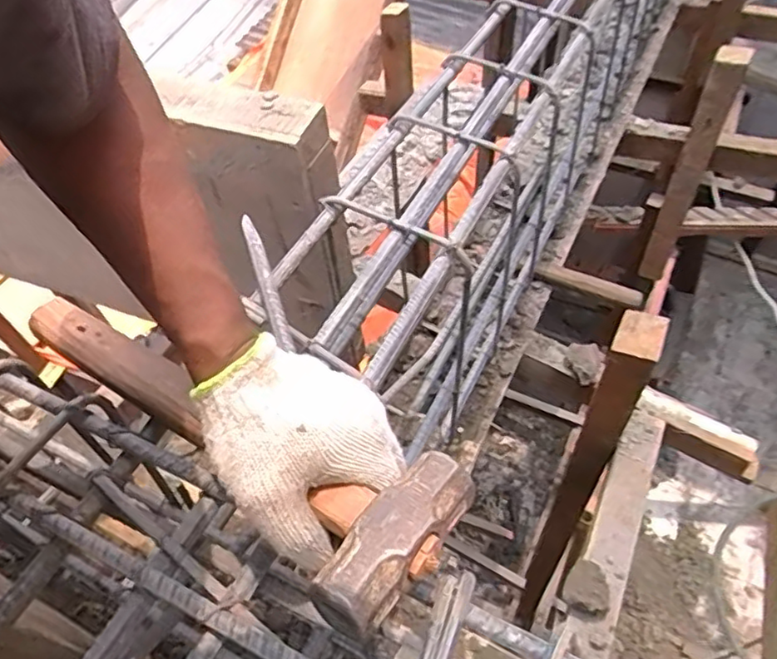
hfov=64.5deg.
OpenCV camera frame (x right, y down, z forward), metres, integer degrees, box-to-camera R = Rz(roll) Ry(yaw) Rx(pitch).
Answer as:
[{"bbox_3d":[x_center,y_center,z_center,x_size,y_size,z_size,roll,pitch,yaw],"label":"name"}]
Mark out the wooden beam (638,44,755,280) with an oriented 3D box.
[{"bbox_3d":[0.578,-0.294,1.201,0.064,0.486,0.062,20,56,18],"label":"wooden beam"}]

